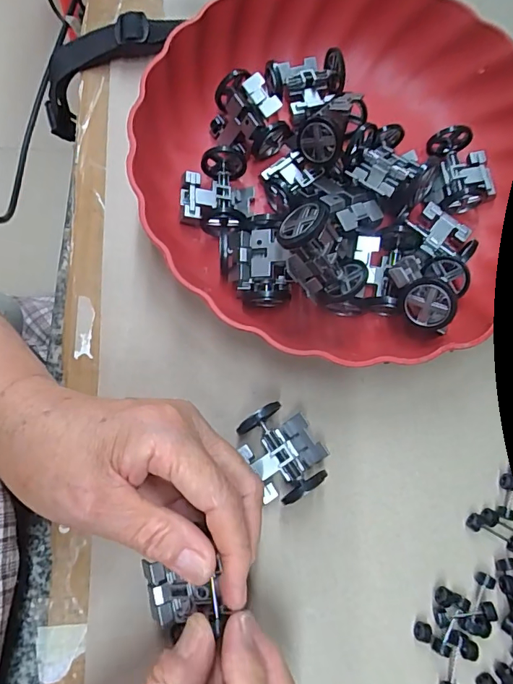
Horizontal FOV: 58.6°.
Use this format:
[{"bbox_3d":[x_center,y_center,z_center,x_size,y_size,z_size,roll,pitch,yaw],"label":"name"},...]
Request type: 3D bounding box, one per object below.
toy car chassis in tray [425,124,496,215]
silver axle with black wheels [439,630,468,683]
[{"bbox_3d":[0.129,-0.108,0.289,0.038,0.025,0.047,-4,76,-4],"label":"toy car chassis in tray"},{"bbox_3d":[0.099,0.162,0.230,0.008,0.006,0.032,14,76,1],"label":"silver axle with black wheels"}]

